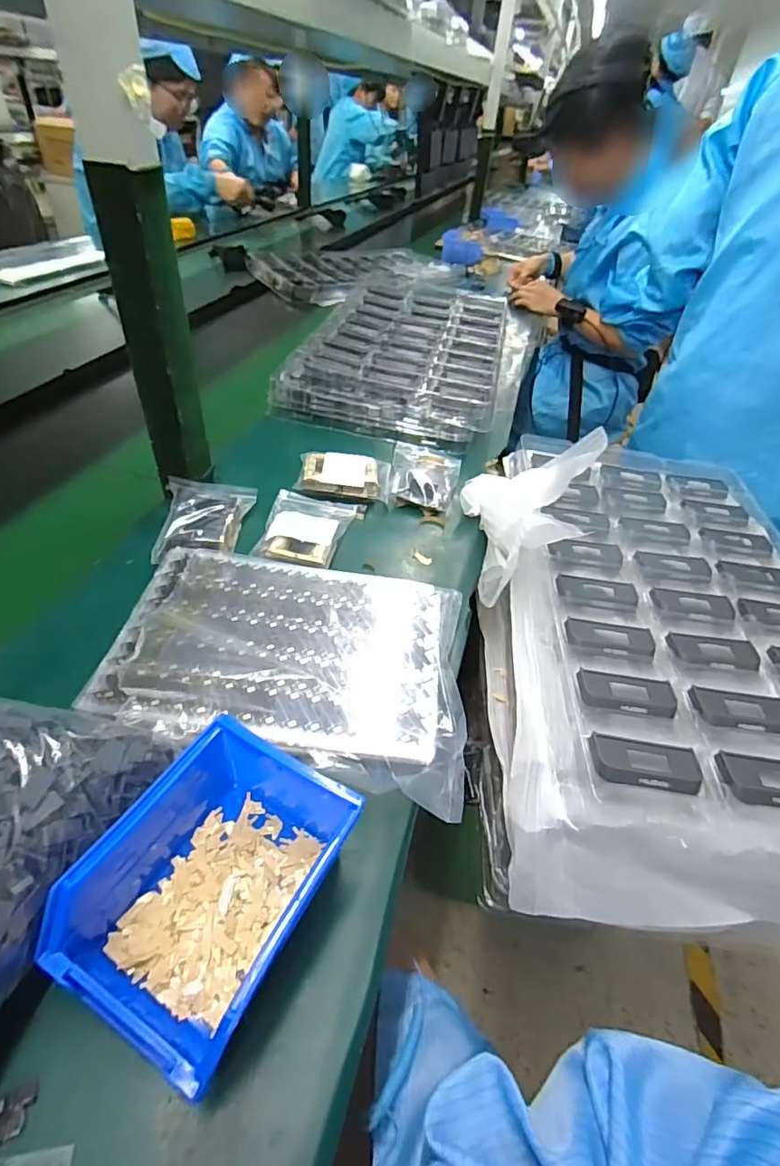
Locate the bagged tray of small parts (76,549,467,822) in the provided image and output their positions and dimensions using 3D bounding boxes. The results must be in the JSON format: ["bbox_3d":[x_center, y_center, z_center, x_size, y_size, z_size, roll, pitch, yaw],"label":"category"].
[{"bbox_3d":[-0.077,0.056,0.423,0.269,0.030,0.216,8,44,1],"label":"bagged tray of small parts"}]

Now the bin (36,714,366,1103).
[{"bbox_3d":[-0.094,0.158,0.294,0.111,0.066,0.157,24,45,18],"label":"bin"}]

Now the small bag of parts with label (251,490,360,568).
[{"bbox_3d":[-0.091,-0.061,0.561,0.091,0.018,0.129,9,42,4],"label":"small bag of parts with label"}]

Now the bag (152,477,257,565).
[{"bbox_3d":[-0.185,-0.065,0.533,0.082,0.029,0.112,-1,43,-7],"label":"bag"}]

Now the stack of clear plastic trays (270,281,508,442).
[{"bbox_3d":[0.043,-0.414,0.917,0.299,0.063,0.545,12,43,6],"label":"stack of clear plastic trays"}]

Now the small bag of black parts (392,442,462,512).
[{"bbox_3d":[0.041,-0.142,0.665,0.087,0.021,0.127,13,43,7],"label":"small bag of black parts"}]

